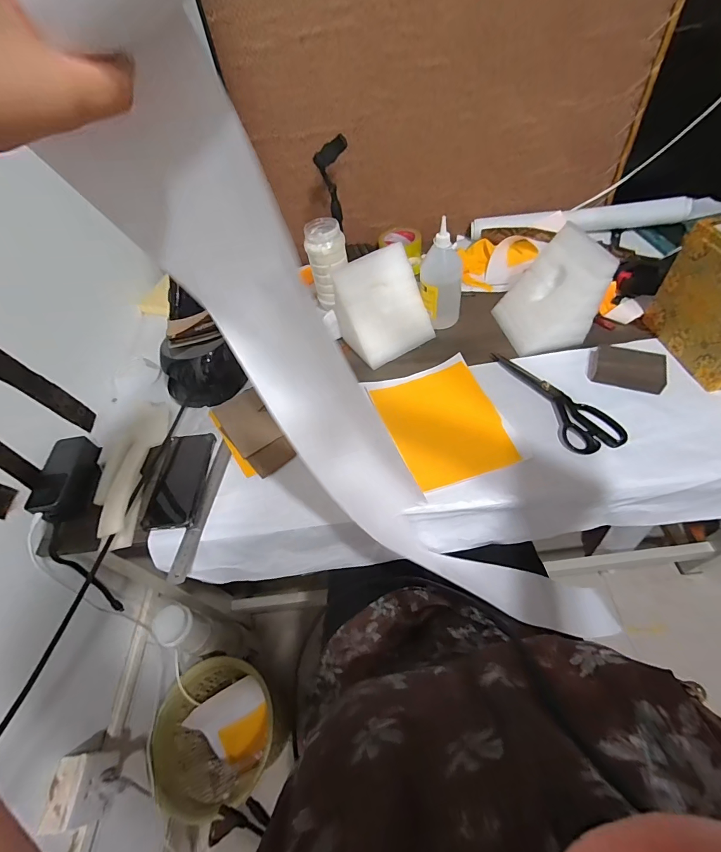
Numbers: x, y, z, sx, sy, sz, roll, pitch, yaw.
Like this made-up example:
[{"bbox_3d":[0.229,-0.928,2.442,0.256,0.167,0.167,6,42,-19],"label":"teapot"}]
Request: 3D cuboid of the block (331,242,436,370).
[{"bbox_3d":[0.047,-0.222,0.697,0.150,0.139,0.115,-29,57,-15],"label":"block"}]

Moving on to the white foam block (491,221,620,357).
[{"bbox_3d":[0.327,-0.238,0.661,0.113,0.156,0.146,-10,55,-2],"label":"white foam block"}]

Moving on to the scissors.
[{"bbox_3d":[0.320,-0.052,0.615,0.082,0.018,0.230,-19,55,-8],"label":"scissors"}]

